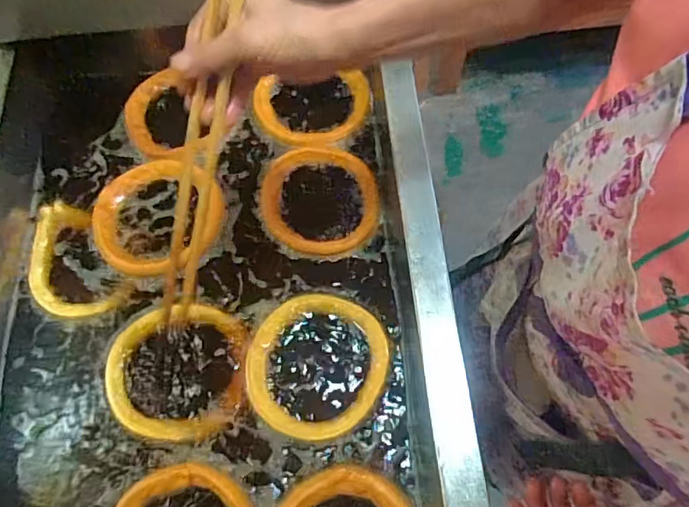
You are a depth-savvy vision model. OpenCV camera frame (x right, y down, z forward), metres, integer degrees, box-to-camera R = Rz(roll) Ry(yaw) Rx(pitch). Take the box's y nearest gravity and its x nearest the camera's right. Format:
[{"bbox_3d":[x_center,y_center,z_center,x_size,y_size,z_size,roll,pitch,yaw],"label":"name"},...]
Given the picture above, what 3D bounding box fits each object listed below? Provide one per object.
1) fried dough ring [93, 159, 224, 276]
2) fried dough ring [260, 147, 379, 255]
[{"bbox_3d":[-0.240,-0.051,0.656,0.159,0.022,0.160,-1,67,1],"label":"fried dough ring"},{"bbox_3d":[-0.033,-0.071,0.658,0.150,0.015,0.150,-1,67,1],"label":"fried dough ring"}]

